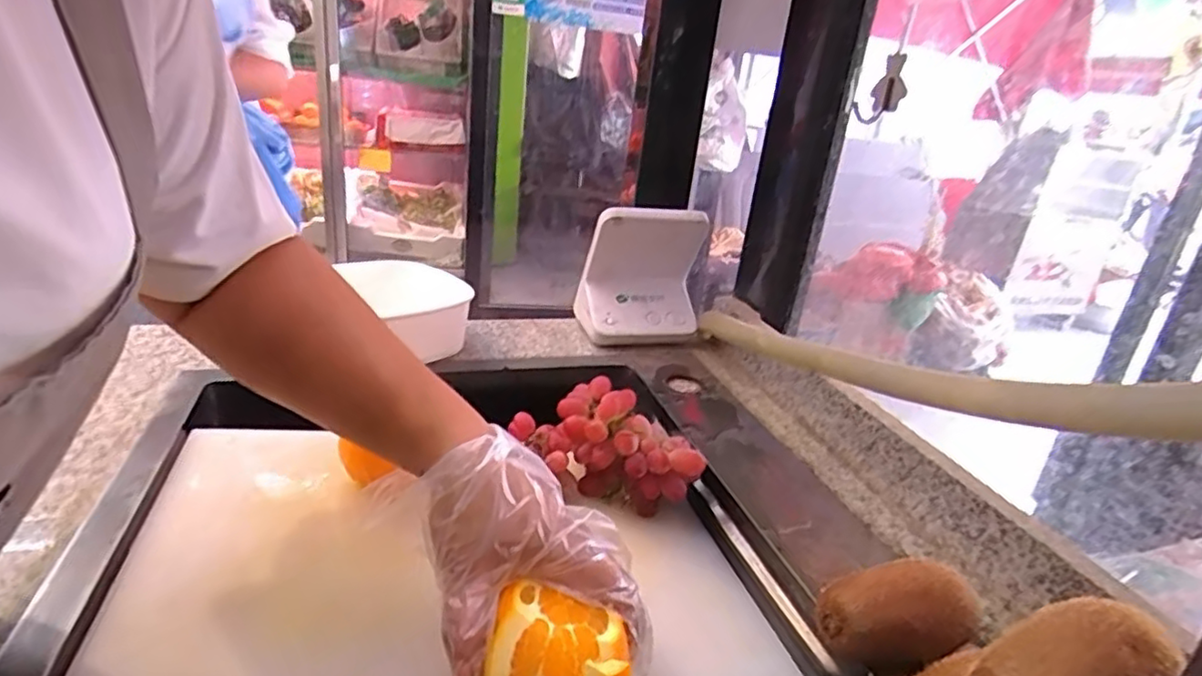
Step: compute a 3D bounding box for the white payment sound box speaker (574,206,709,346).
[{"bbox_3d":[0.042,-0.064,0.674,0.130,0.142,0.062,4,22,-6],"label":"white payment sound box speaker"}]

